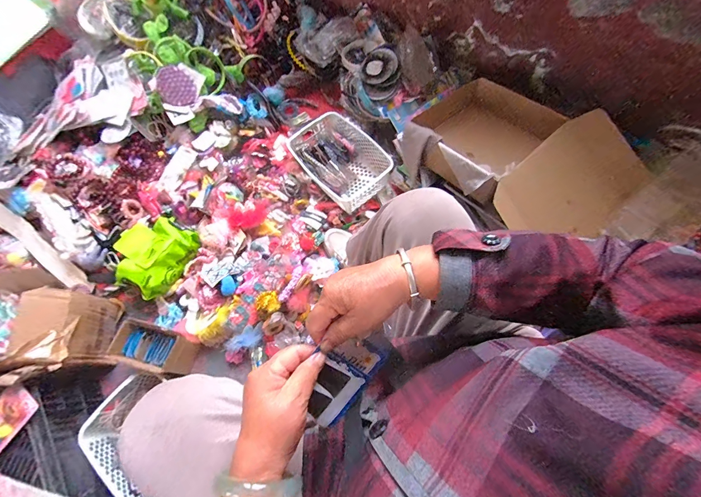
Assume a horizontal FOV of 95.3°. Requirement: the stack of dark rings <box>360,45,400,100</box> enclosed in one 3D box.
[{"bbox_3d":[0.085,-0.495,0.909,0.105,0.044,0.128,-7,101,12],"label":"stack of dark rings"}]

